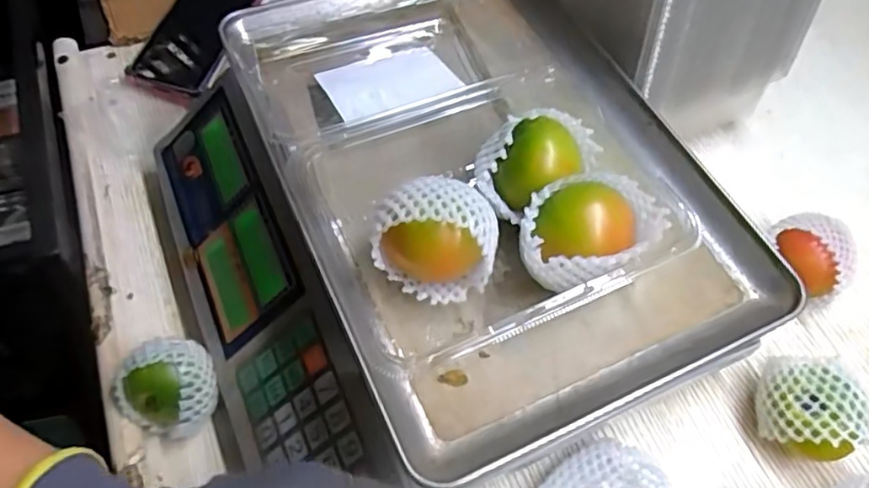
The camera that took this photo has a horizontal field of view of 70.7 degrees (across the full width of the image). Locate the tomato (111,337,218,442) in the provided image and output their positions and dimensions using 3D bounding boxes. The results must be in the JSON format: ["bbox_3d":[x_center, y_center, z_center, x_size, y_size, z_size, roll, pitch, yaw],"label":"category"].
[{"bbox_3d":[-0.166,0.090,0.385,0.057,0.050,0.055,2,59,-3],"label":"tomato"}]

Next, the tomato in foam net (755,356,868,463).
[{"bbox_3d":[0.238,0.107,0.392,0.056,0.058,0.057,14,59,5],"label":"tomato in foam net"}]

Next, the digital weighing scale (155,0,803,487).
[{"bbox_3d":[-0.006,-0.019,0.395,0.295,0.169,0.333,-21,63,-15],"label":"digital weighing scale"}]

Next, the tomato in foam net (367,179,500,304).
[{"bbox_3d":[0.000,-0.001,0.314,0.060,0.061,0.047,4,59,-1],"label":"tomato in foam net"}]

